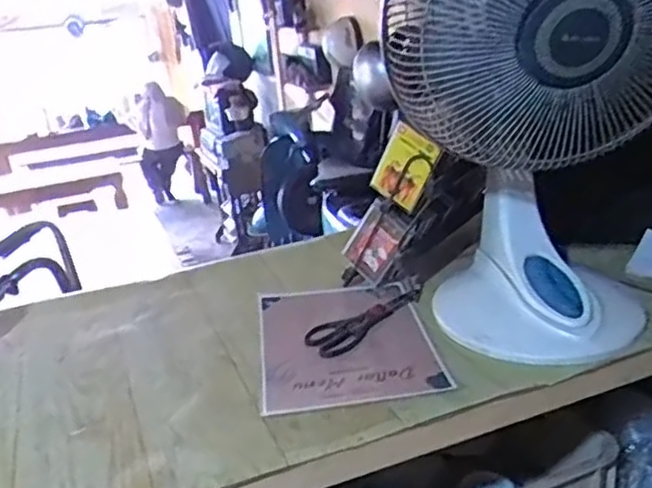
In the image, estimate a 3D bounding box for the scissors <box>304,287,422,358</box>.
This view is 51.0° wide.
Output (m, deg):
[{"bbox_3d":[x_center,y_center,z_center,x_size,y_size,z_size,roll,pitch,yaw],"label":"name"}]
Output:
[{"bbox_3d":[0.061,0.096,0.924,0.068,0.008,0.213,17,31,42],"label":"scissors"}]

